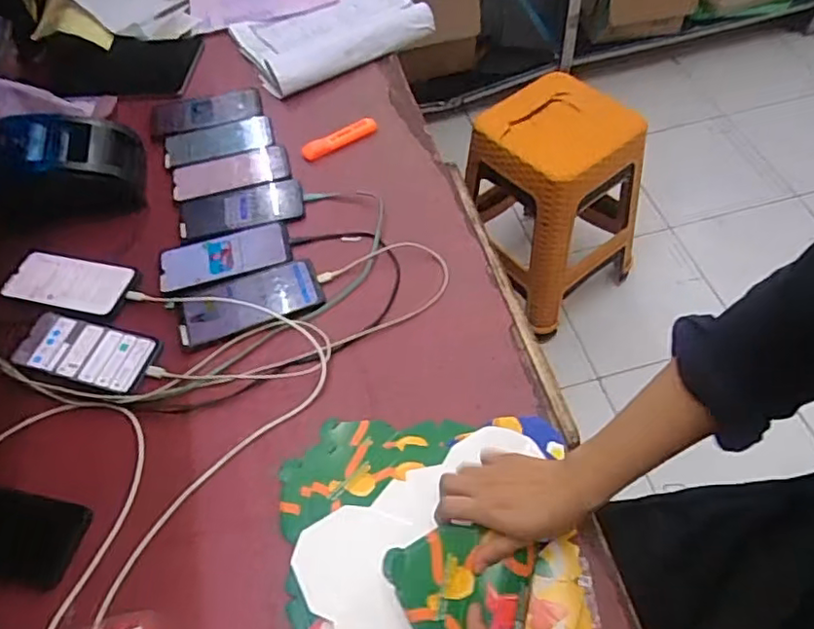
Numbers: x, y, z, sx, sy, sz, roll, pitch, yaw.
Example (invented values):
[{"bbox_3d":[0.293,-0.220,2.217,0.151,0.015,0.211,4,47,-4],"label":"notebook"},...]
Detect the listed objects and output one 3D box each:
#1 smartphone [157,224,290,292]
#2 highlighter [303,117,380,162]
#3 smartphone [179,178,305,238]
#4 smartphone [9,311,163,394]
[{"bbox_3d":[-0.232,-0.076,0.773,0.164,0.005,0.077,-15,55,-5],"label":"smartphone"},{"bbox_3d":[-0.099,-0.259,0.895,0.118,0.017,0.020,-27,57,-13],"label":"highlighter"},{"bbox_3d":[-0.224,-0.147,0.819,0.163,0.008,0.079,-13,55,-3],"label":"smartphone"},{"bbox_3d":[-0.375,0.041,0.701,0.176,0.006,0.076,13,58,14],"label":"smartphone"}]

